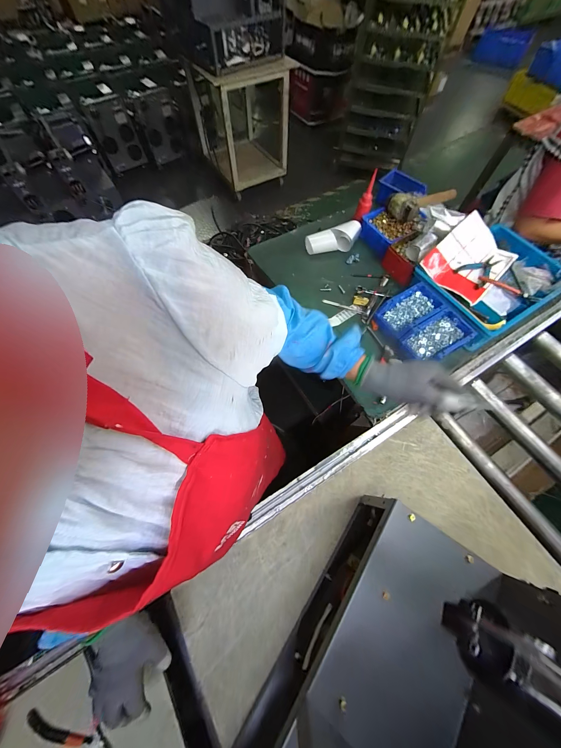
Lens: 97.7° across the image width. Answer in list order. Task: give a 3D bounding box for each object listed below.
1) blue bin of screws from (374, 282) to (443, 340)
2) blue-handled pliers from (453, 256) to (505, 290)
[{"bbox_3d":[0.361,-0.177,0.696,0.167,0.057,0.109,-34,70,-13],"label":"blue bin of screws"},{"bbox_3d":[0.595,-0.315,0.724,0.139,0.028,0.087,-35,71,-14],"label":"blue-handled pliers"}]

